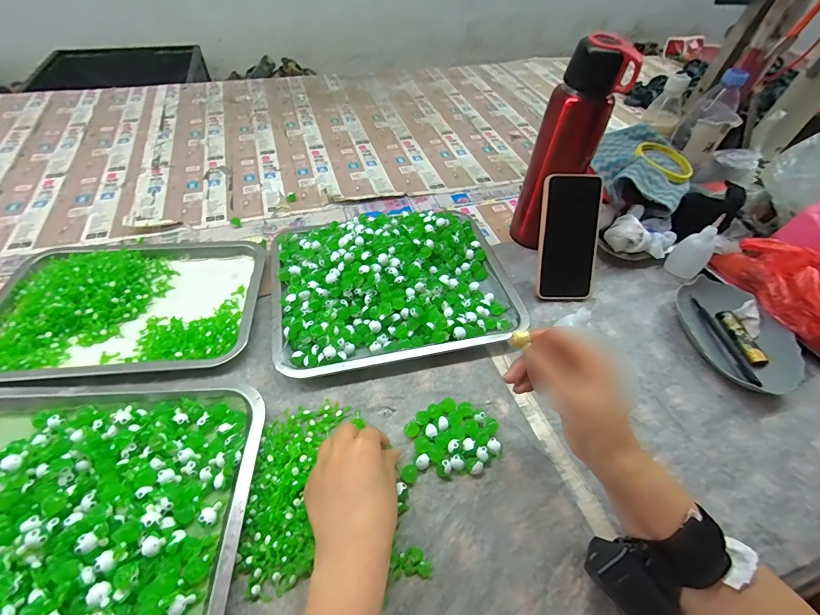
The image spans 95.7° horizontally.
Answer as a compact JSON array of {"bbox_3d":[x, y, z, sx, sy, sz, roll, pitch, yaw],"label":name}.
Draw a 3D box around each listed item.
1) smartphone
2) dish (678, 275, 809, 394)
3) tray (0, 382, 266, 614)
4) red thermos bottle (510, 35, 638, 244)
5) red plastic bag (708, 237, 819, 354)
[{"bbox_3d":[0.212,-0.093,0.497,0.073,0.162,0.010,0,15,2],"label":"smartphone"},{"bbox_3d":[0.412,0.033,0.472,0.103,0.034,0.163,-7,51,-10],"label":"dish"},{"bbox_3d":[-0.321,0.185,0.305,0.351,0.024,0.259,0,50,-4],"label":"tray"},{"bbox_3d":[0.206,-0.198,0.498,0.069,0.264,0.068,-5,51,-8],"label":"red thermos bottle"},{"bbox_3d":[0.482,-0.028,0.472,0.060,0.069,0.176,-15,53,-16],"label":"red plastic bag"}]

